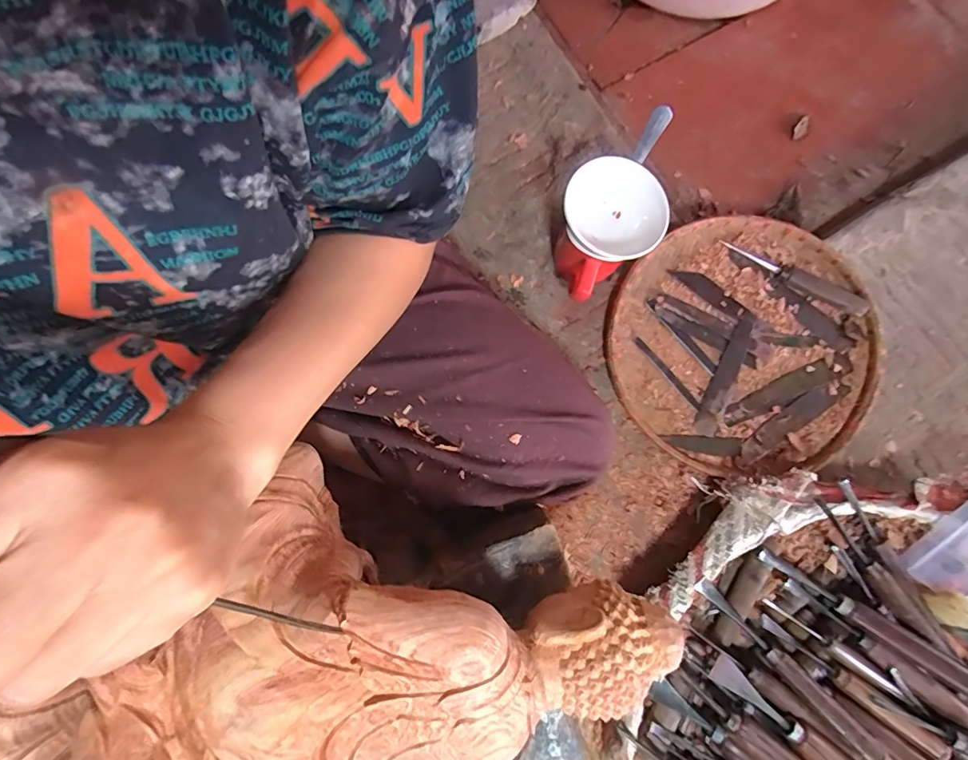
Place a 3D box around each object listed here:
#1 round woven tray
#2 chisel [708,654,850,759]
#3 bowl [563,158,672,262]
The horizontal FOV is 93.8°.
[{"bbox_3d":[0.291,-0.044,0.518,0.300,0.030,0.291,-3,80,0],"label":"round woven tray"},{"bbox_3d":[0.272,0.307,0.382,0.197,0.027,0.026,40,83,4],"label":"chisel"},{"bbox_3d":[0.122,-0.158,0.436,0.100,0.060,0.087,-16,83,-4],"label":"bowl"}]

